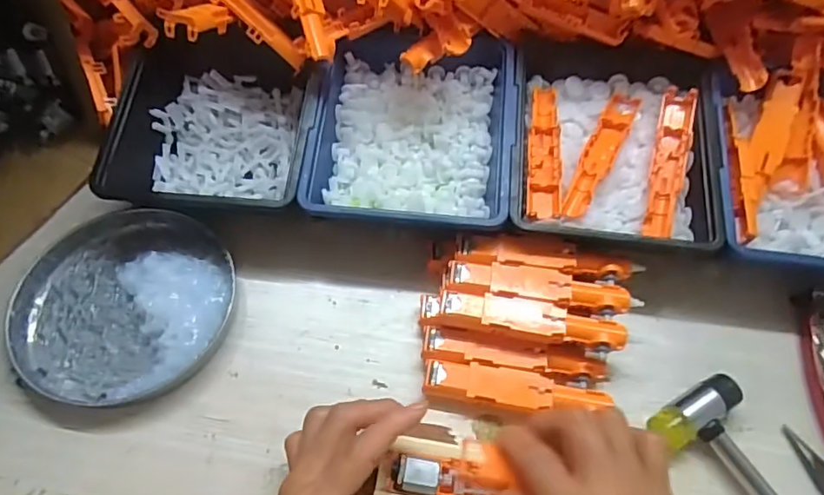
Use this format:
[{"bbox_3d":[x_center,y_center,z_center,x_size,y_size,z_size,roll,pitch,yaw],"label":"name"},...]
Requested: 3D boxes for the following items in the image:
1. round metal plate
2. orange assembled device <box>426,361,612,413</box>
[{"bbox_3d":[-0.203,0.035,0.386,0.153,0.017,0.139,15,60,7],"label":"round metal plate"},{"bbox_3d":[0.067,0.095,0.360,0.115,0.020,0.026,11,60,4],"label":"orange assembled device"}]

